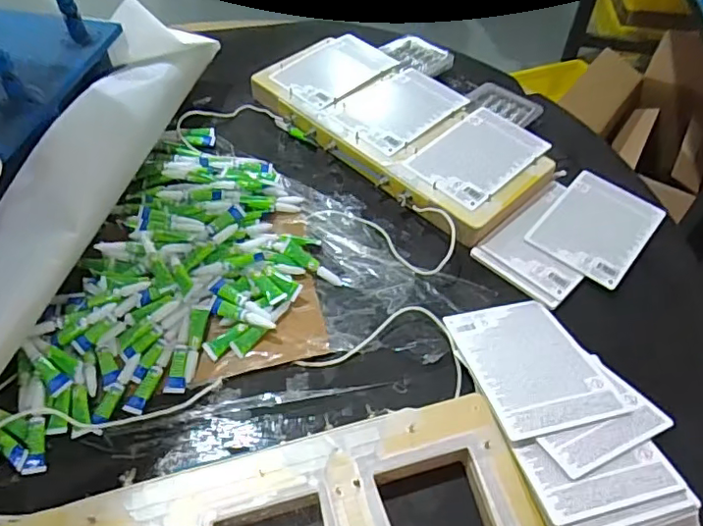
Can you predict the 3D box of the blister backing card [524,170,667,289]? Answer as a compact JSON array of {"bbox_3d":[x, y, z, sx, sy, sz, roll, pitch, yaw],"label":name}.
[{"bbox_3d":[0.305,-0.048,0.694,0.117,0.006,0.168,34,57,24],"label":"blister backing card"}]

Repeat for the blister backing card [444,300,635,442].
[{"bbox_3d":[0.175,0.096,0.553,0.115,0.004,0.162,-11,37,-9],"label":"blister backing card"}]

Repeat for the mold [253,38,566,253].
[{"bbox_3d":[0.062,-0.199,0.783,0.426,0.039,0.213,36,60,25],"label":"mold"}]

